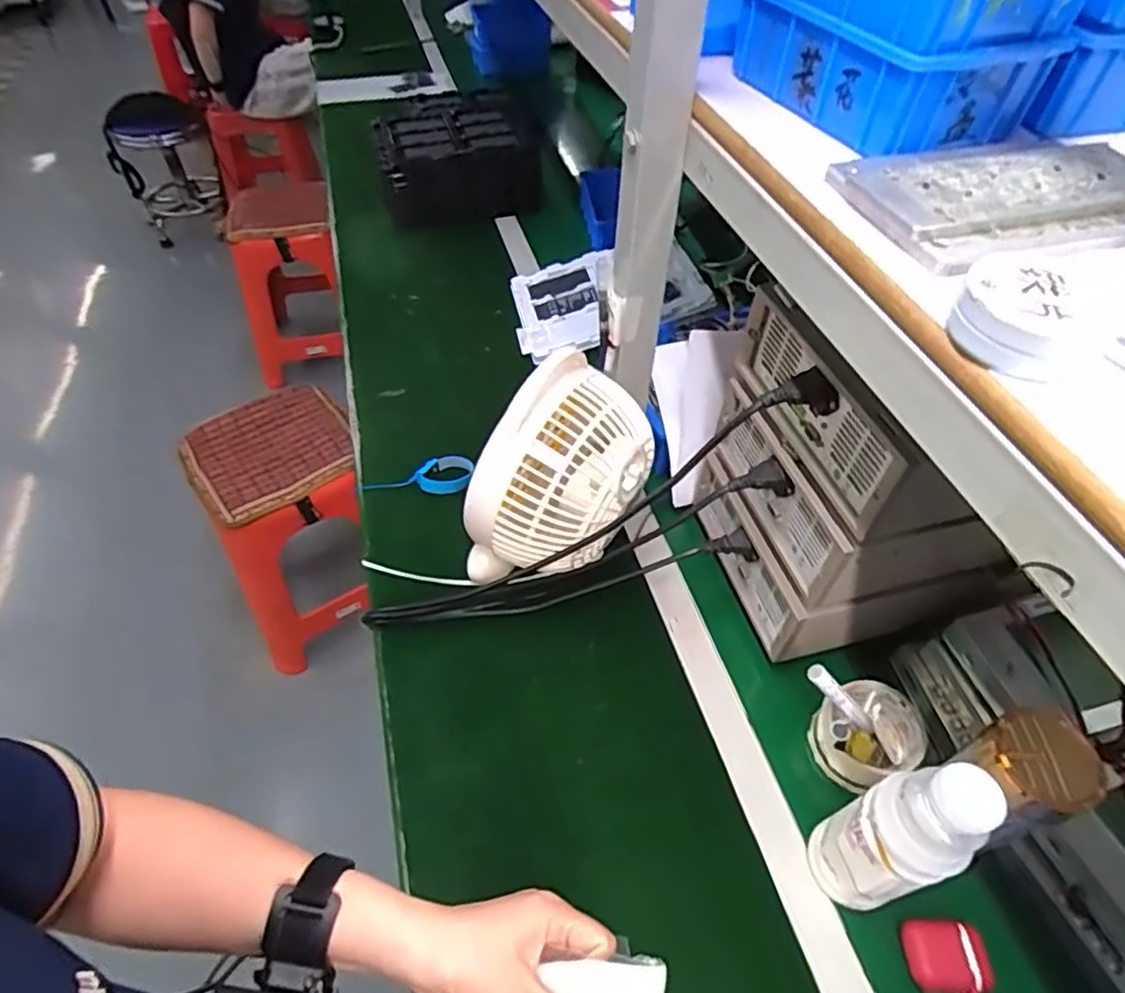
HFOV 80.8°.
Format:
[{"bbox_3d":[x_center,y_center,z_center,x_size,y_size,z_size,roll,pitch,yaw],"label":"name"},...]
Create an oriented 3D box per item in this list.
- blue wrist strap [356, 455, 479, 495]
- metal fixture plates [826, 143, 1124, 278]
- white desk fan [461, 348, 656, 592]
[{"bbox_3d":[-0.176,-0.017,0.809,0.138,0.029,0.046,-15,52,-12],"label":"blue wrist strap"},{"bbox_3d":[0.269,-0.179,0.389,0.192,0.018,0.111,-9,51,-8],"label":"metal fixture plates"},{"bbox_3d":[0.004,-0.003,0.652,0.194,0.211,0.125,-37,60,-27],"label":"white desk fan"}]

